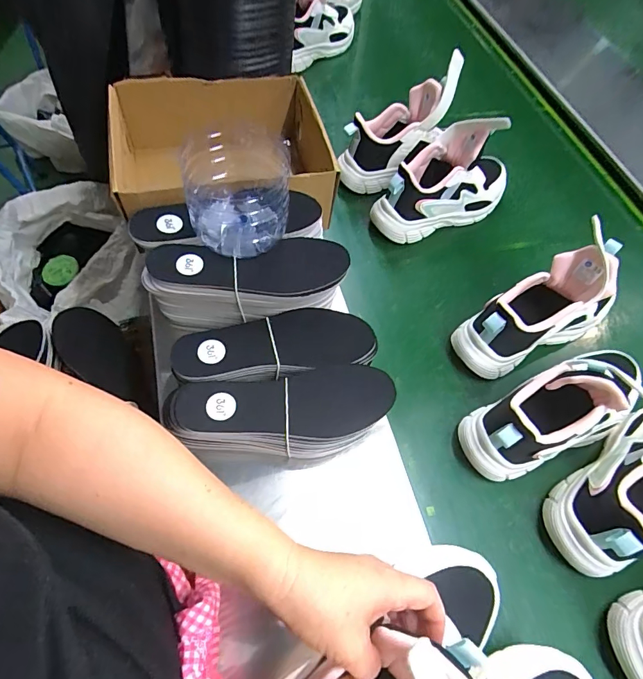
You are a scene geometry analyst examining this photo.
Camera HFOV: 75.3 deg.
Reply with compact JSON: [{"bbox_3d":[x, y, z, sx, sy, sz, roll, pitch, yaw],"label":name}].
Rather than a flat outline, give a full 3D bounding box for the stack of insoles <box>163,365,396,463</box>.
[{"bbox_3d":[-0.040,0.087,0.434,0.215,0.090,0.081,-6,62,-8],"label":"stack of insoles"}]

